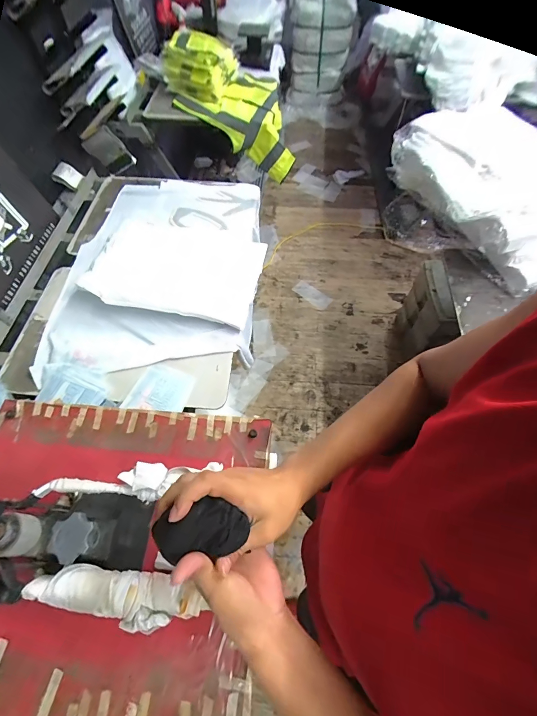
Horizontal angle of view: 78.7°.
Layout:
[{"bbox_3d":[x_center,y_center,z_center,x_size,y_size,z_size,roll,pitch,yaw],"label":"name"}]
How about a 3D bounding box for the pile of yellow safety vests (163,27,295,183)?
[{"bbox_3d":[-0.181,-1.121,1.479,0.509,0.410,0.439,-11,61,-5],"label":"pile of yellow safety vests"}]

